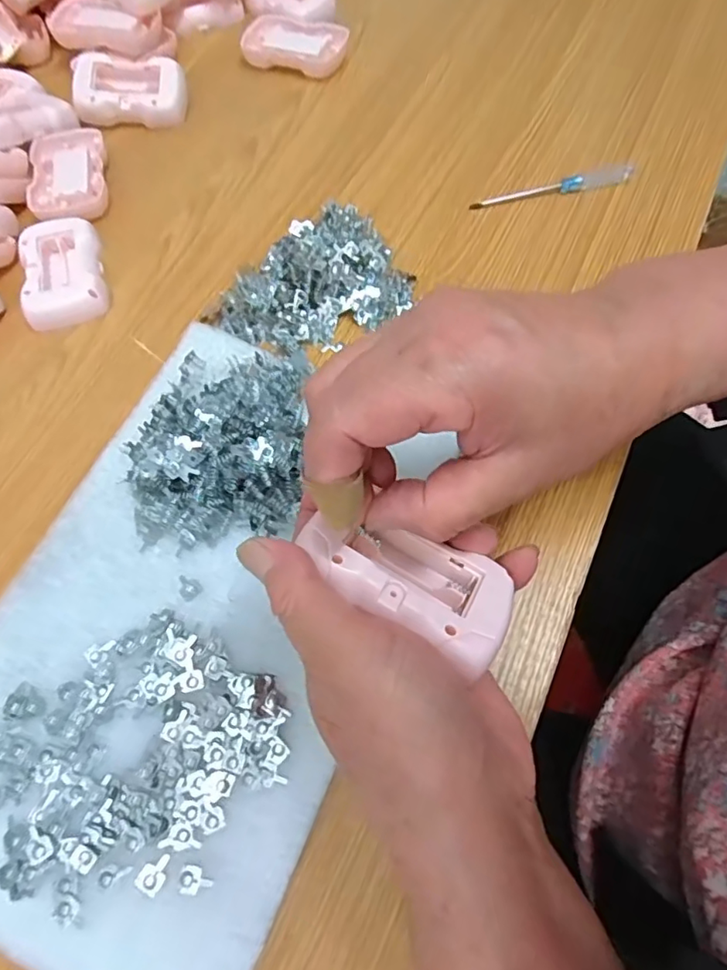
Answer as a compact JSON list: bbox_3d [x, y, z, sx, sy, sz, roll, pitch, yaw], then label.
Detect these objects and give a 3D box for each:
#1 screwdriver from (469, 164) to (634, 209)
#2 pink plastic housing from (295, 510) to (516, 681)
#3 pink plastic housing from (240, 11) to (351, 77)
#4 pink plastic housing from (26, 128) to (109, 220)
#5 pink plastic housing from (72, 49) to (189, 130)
[{"bbox_3d":[0.139,-0.218,0.407,0.123,0.008,0.012,-12,66,-5],"label":"screwdriver"},{"bbox_3d":[0.017,0.037,0.218,0.081,0.018,0.046,31,45,11],"label":"pink plastic housing"},{"bbox_3d":[-0.060,-0.386,0.489,0.089,0.015,0.062,16,67,7],"label":"pink plastic housing"},{"bbox_3d":[-0.225,-0.235,0.424,0.055,0.010,0.090,-12,66,-5],"label":"pink plastic housing"},{"bbox_3d":[-0.188,-0.320,0.450,0.083,0.029,0.046,3,66,1],"label":"pink plastic housing"}]

